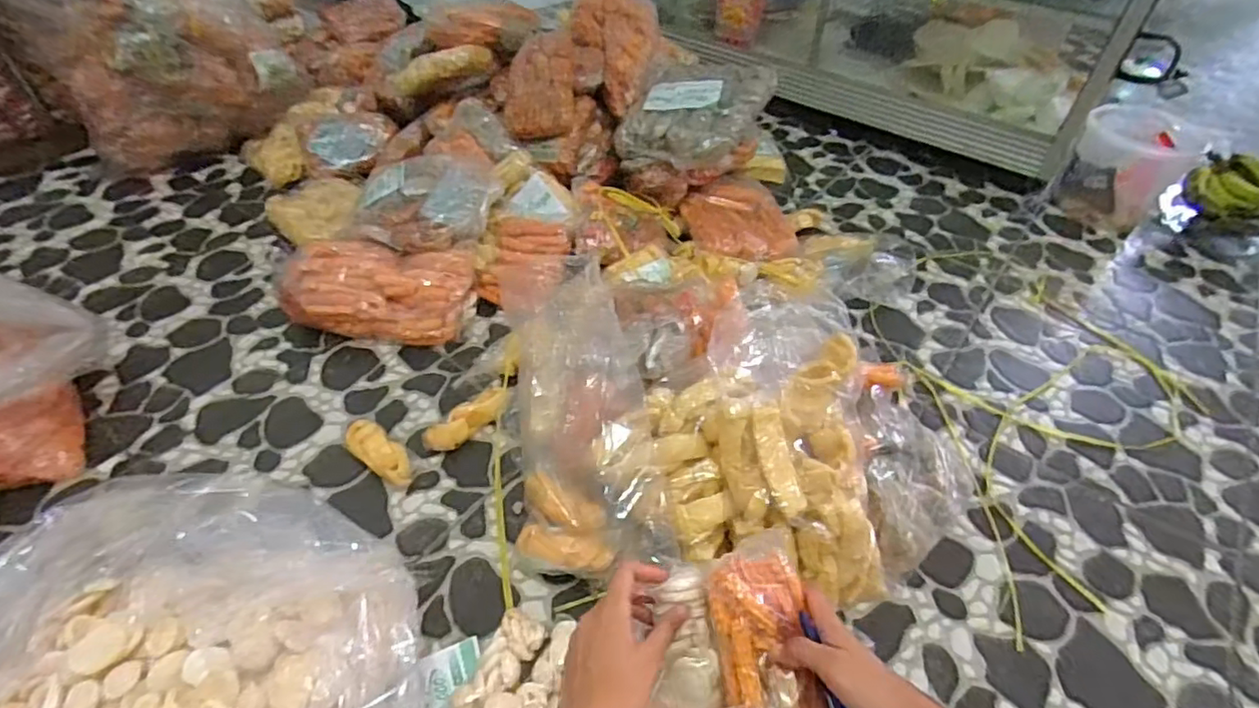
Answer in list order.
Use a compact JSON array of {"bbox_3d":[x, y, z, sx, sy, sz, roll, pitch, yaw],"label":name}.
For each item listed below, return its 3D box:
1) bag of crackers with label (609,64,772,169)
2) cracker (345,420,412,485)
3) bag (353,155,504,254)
[{"bbox_3d":[0.132,-0.455,1.175,0.218,0.114,0.263,27,51,22],"label":"bag of crackers with label"},{"bbox_3d":[-0.341,0.133,0.837,0.114,0.029,0.047,30,56,22],"label":"cracker"},{"bbox_3d":[-0.356,-0.262,1.062,0.242,0.096,0.174,13,47,11],"label":"bag"}]

